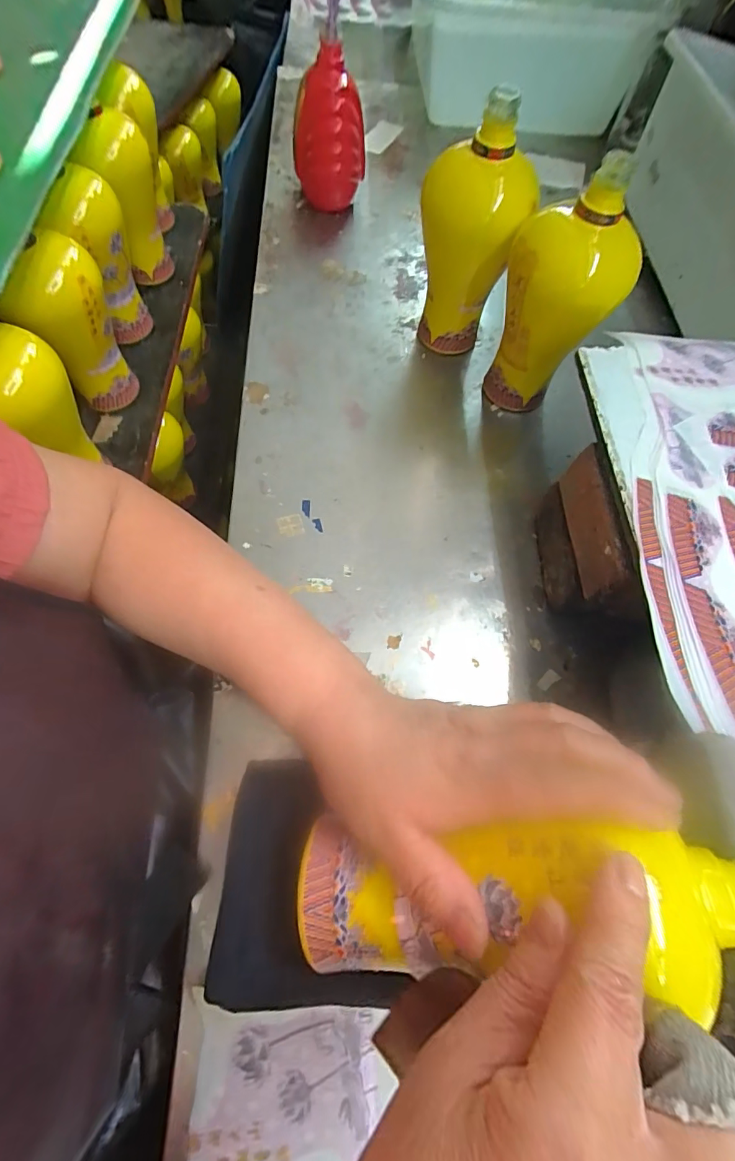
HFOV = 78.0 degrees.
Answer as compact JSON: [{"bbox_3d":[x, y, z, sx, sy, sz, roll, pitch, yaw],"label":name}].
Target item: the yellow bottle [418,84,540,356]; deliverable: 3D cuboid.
[{"bbox_3d":[0.098,-0.330,0.449,0.097,0.205,0.085,7,65,-2],"label":"yellow bottle"}]

